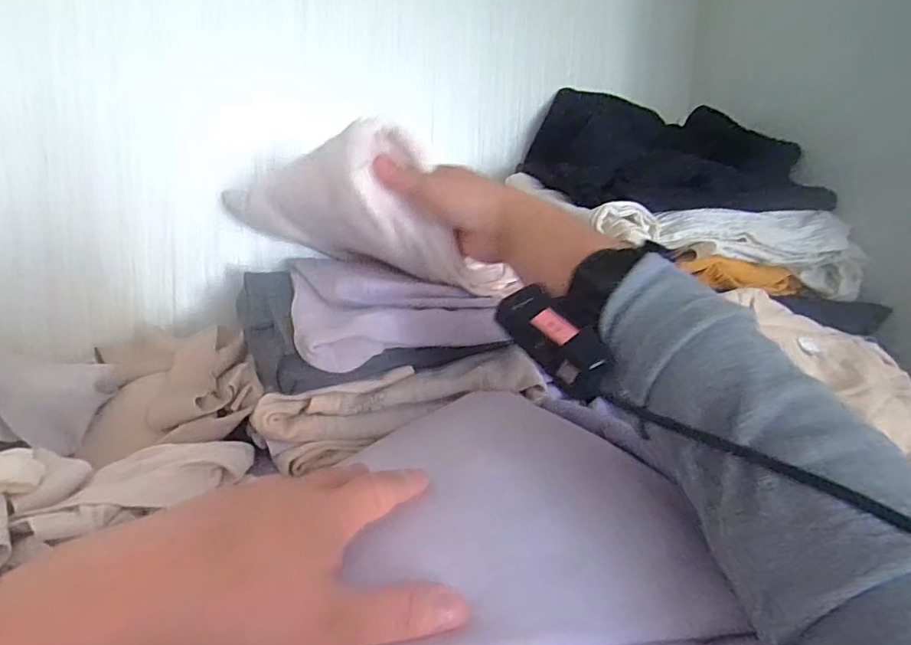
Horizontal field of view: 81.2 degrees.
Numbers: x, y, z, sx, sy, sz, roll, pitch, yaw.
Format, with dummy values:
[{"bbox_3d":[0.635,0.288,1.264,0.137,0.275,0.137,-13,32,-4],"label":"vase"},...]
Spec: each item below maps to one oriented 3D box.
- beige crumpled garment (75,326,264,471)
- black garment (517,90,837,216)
[{"bbox_3d":[-0.240,0.051,0.447,0.120,0.074,0.179,-2,10,-32],"label":"beige crumpled garment"},{"bbox_3d":[0.248,-0.198,0.626,0.313,0.143,0.219,1,9,-15],"label":"black garment"}]

